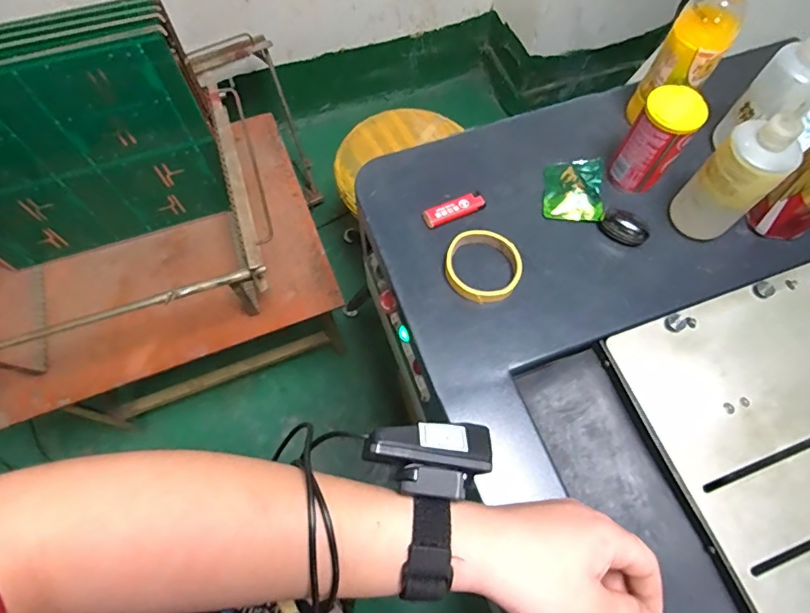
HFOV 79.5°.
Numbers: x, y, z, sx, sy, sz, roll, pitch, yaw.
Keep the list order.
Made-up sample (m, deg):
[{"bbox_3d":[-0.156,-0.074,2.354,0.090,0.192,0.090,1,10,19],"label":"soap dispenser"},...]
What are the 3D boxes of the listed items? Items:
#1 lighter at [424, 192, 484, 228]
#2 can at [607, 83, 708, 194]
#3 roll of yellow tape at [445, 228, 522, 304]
[{"bbox_3d":[0.063,-0.123,0.623,0.080,0.015,0.027,-21,67,-9],"label":"lighter"},{"bbox_3d":[0.304,-0.196,0.598,0.063,0.123,0.061,0,65,0],"label":"can"},{"bbox_3d":[0.094,-0.048,0.586,0.091,0.023,0.087,0,65,0],"label":"roll of yellow tape"}]

